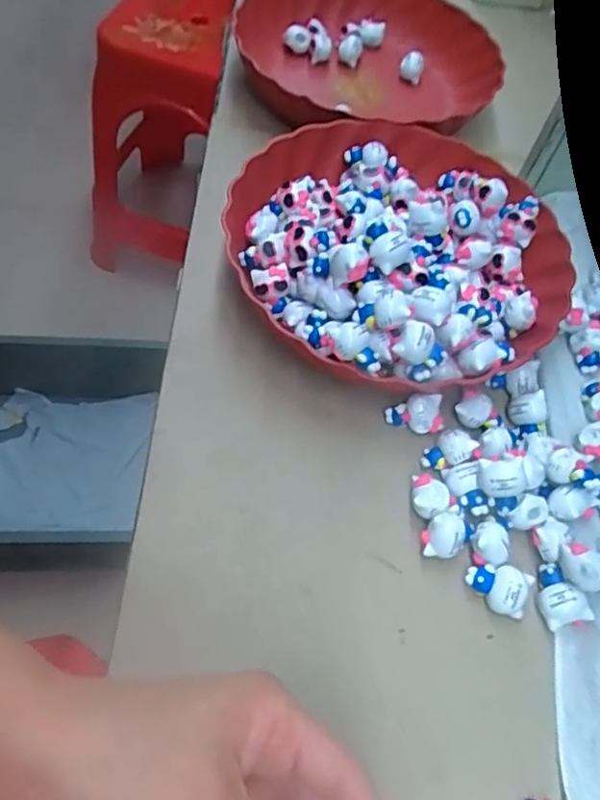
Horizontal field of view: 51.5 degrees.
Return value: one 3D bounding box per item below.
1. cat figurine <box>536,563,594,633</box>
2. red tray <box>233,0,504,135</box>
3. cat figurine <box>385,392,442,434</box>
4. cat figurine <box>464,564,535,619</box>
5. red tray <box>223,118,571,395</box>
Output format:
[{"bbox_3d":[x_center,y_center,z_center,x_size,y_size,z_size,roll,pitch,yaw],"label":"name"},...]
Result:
[{"bbox_3d":[0.143,0.109,0.345,0.022,0.013,0.035,-17,62,-18],"label":"cat figurine"},{"bbox_3d":[0.066,-0.313,0.591,0.244,0.065,0.236,-8,60,-13],"label":"red tray"},{"bbox_3d":[0.074,0.010,0.401,0.035,0.021,0.019,2,58,-7],"label":"cat figurine"},{"bbox_3d":[0.110,0.105,0.348,0.035,0.017,0.025,19,58,4],"label":"cat figurine"},{"bbox_3d":[0.071,-0.117,0.446,0.246,0.077,0.233,-34,68,-25],"label":"red tray"}]

